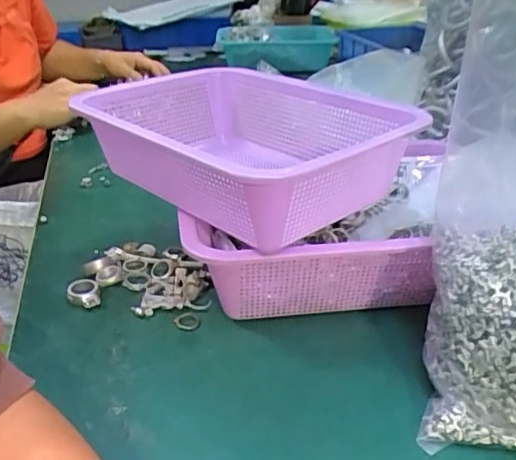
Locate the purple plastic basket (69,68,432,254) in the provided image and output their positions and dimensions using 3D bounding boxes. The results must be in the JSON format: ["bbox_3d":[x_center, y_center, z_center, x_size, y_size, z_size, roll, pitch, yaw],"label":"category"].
[{"bbox_3d":[-0.025,-0.075,0.469,0.192,0.068,0.279,-26,38,-37],"label":"purple plastic basket"}]

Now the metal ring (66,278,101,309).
[{"bbox_3d":[-0.148,0.055,0.471,0.025,0.014,0.031,-10,29,-18],"label":"metal ring"}]

